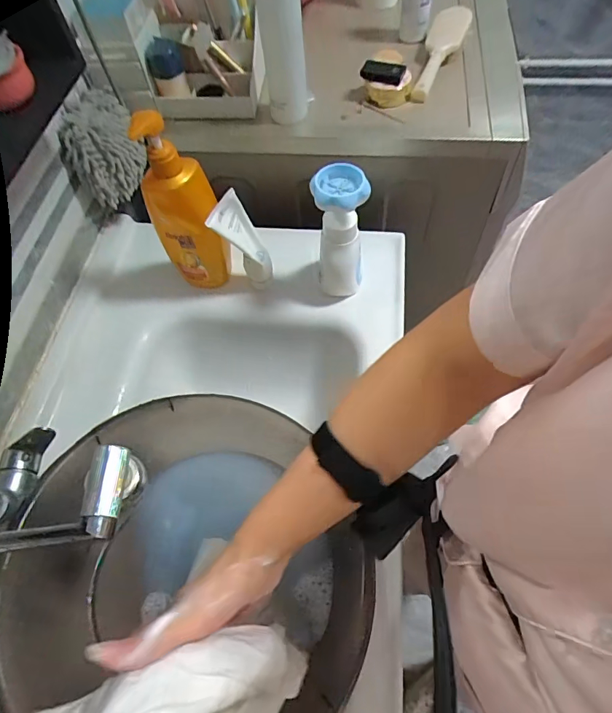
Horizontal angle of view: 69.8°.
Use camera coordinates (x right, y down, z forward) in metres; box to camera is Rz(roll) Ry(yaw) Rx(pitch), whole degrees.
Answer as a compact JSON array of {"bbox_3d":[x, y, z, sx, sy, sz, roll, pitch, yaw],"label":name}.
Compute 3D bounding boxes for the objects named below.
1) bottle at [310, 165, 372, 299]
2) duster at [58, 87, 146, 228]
[{"bbox_3d":[0.046,-0.157,0.595,0.062,0.193,0.055,-3,60,2],"label":"bottle"},{"bbox_3d":[-0.302,-0.295,0.666,0.130,0.163,0.085,-31,62,-13],"label":"duster"}]

